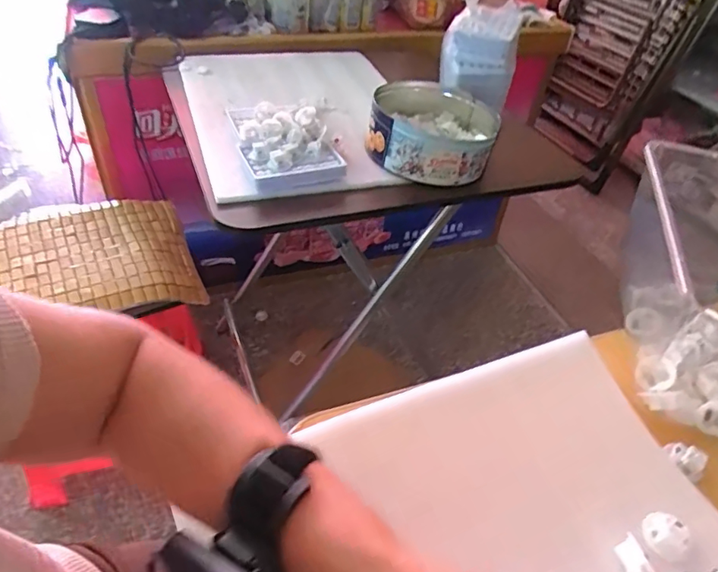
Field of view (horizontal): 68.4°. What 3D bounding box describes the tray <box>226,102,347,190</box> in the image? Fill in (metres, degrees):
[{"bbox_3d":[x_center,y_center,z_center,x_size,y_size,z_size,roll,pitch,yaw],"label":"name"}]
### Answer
[{"bbox_3d":[-0.107,-0.209,0.741,0.126,0.043,0.185,-12,45,-19],"label":"tray"}]

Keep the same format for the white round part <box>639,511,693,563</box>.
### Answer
[{"bbox_3d":[0.215,0.175,0.371,0.025,0.016,0.031,20,44,15],"label":"white round part"}]

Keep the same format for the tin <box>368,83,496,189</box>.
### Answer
[{"bbox_3d":[0.108,-0.231,0.783,0.174,0.068,0.184,3,42,-3],"label":"tin"}]

